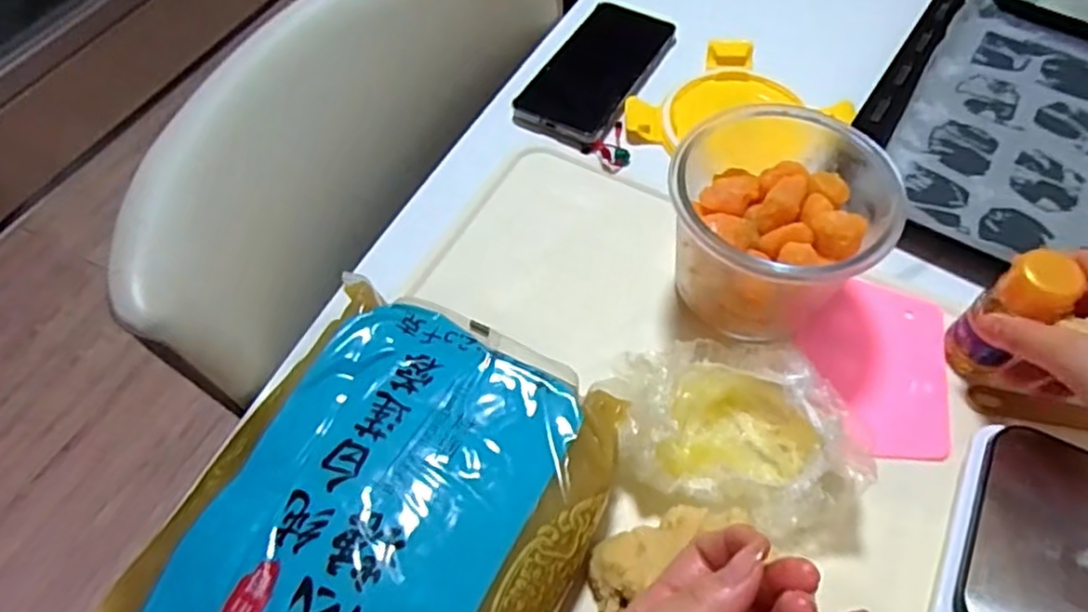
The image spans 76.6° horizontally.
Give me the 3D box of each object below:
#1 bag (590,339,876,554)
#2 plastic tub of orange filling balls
[{"bbox_3d":[0.108,0.068,0.383,0.152,0.062,0.092,17,59,12],"label":"bag"},{"bbox_3d":[0.134,-0.040,0.419,0.120,0.114,0.114,11,58,9],"label":"plastic tub of orange filling balls"}]

